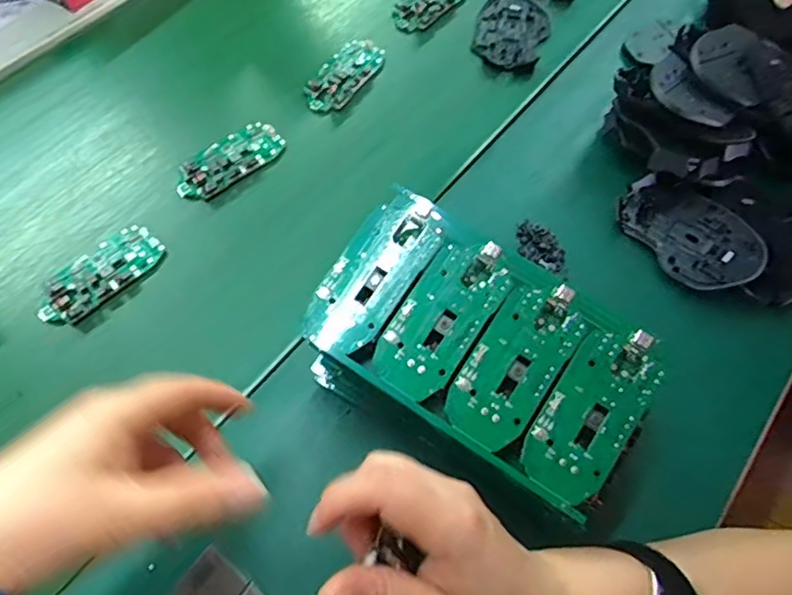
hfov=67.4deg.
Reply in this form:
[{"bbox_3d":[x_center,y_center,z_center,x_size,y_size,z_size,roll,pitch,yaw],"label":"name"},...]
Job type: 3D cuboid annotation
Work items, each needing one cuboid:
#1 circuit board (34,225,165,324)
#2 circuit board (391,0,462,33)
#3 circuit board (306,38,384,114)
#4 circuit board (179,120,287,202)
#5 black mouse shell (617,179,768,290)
[{"bbox_3d":[-0.233,-0.020,0.465,0.046,0.009,0.099,39,67,16],"label":"circuit board"},{"bbox_3d":[0.040,-0.320,0.637,0.047,0.008,0.105,38,66,16],"label":"circuit board"},{"bbox_3d":[-0.051,-0.220,0.579,0.047,0.014,0.099,29,64,12],"label":"circuit board"},{"bbox_3d":[-0.147,-0.122,0.523,0.098,0.012,0.046,-37,70,-20],"label":"circuit board"},{"bbox_3d":[0.239,-0.055,0.483,0.075,0.022,0.117,-45,65,-3],"label":"black mouse shell"}]

